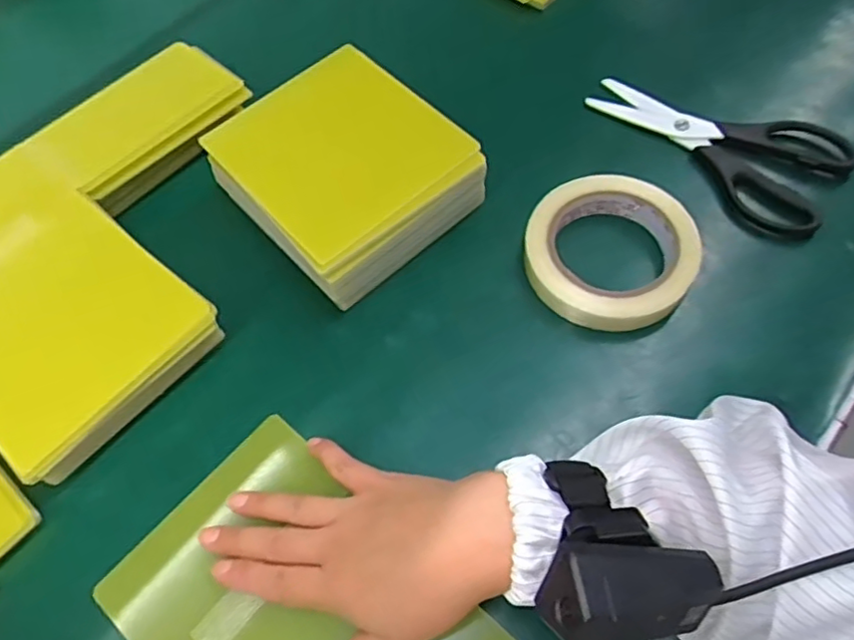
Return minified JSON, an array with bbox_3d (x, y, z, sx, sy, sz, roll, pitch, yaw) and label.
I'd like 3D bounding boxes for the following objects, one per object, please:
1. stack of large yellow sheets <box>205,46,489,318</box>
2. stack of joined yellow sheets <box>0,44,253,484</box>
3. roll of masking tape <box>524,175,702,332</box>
[{"bbox_3d":[-0.060,-0.102,0.435,0.136,0.060,0.154,-41,71,-17],"label":"stack of large yellow sheets"},{"bbox_3d":[-0.259,-0.010,0.409,0.216,0.042,0.411,40,71,17],"label":"stack of joined yellow sheets"},{"bbox_3d":[0.121,-0.045,0.417,0.107,0.031,0.104,-1,63,2],"label":"roll of masking tape"}]

